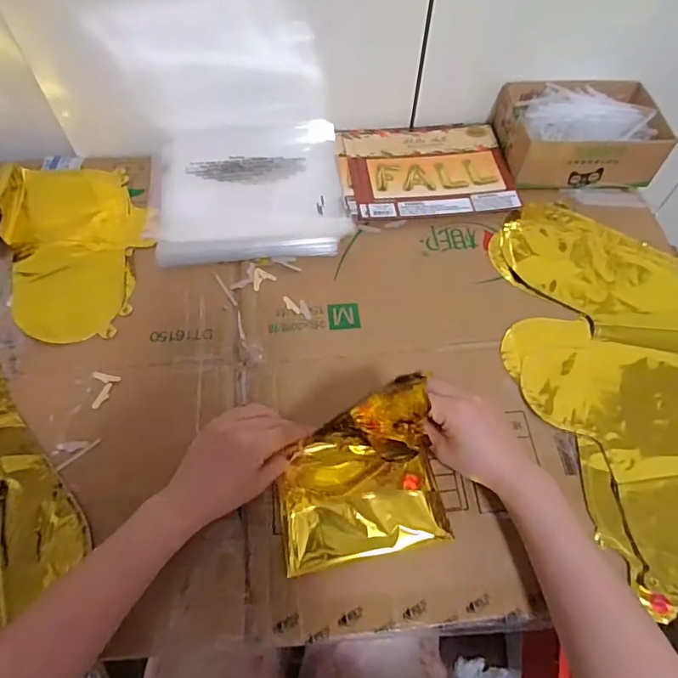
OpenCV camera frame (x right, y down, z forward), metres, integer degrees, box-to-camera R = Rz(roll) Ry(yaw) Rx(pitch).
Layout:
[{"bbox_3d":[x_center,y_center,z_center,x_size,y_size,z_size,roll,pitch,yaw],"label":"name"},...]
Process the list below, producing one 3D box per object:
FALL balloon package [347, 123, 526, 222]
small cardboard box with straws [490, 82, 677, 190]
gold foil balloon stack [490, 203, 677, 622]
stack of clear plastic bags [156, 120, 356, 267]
[{"bbox_3d":[0.115,-0.222,0.644,0.199,0.010,0.158,-5,60,-4],"label":"FALL balloon package"},{"bbox_3d":[0.308,-0.267,0.643,0.188,0.064,0.143,-2,60,-3],"label":"small cardboard box with straws"},{"bbox_3d":[0.280,0.035,0.494,0.212,0.017,0.444,4,60,1],"label":"gold foil balloon stack"},{"bbox_3d":[-0.105,-0.185,0.612,0.216,0.022,0.206,-7,61,-5],"label":"stack of clear plastic bags"}]

